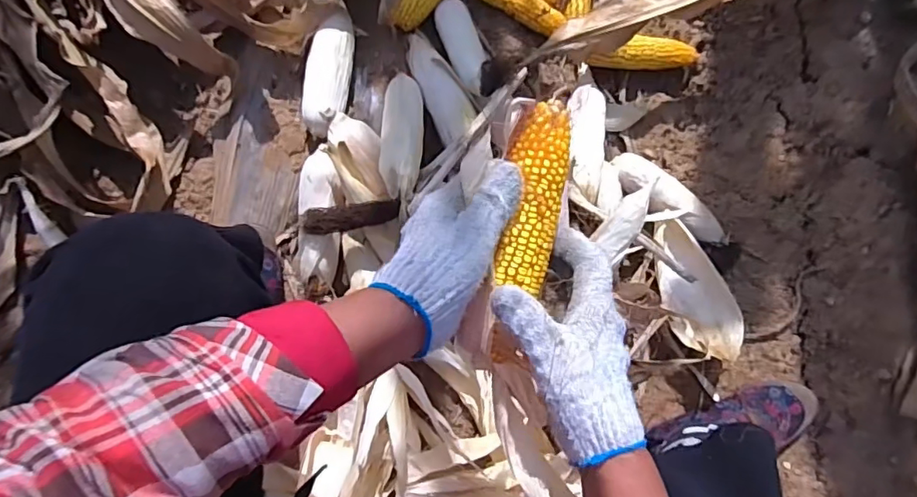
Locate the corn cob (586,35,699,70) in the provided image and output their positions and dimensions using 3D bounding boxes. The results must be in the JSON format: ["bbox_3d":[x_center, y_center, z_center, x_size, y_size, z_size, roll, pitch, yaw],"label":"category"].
[{"bbox_3d":[0.284,-0.304,0.842,0.193,0.041,0.047,-5,87,-8],"label":"corn cob"}]

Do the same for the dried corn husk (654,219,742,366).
[{"bbox_3d":[0.334,0.057,0.774,0.080,0.067,0.209,-15,74,-8],"label":"dried corn husk"}]

